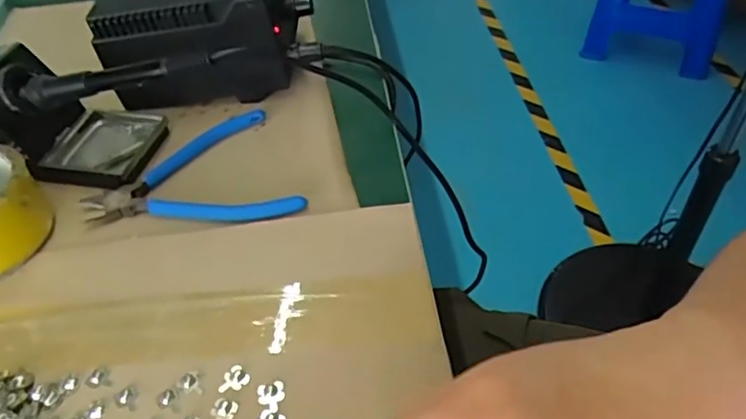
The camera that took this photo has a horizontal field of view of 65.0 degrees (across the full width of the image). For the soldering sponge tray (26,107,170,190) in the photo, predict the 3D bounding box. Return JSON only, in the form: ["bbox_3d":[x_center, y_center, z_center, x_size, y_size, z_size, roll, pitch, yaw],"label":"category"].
[{"bbox_3d":[-0.200,-0.046,0.432,0.074,0.012,0.078,7,47,12],"label":"soldering sponge tray"}]

